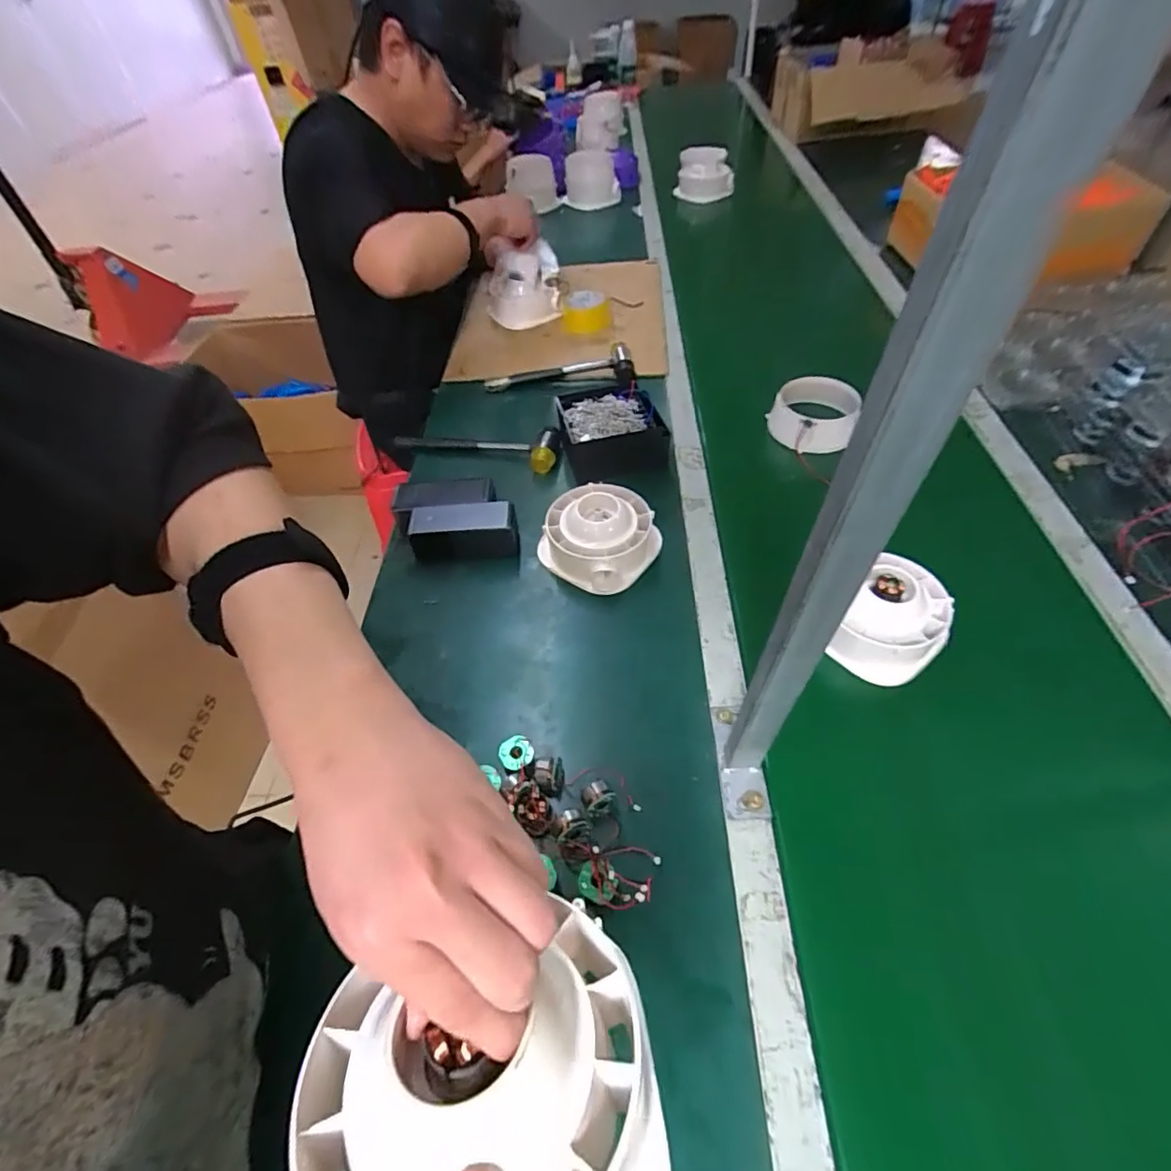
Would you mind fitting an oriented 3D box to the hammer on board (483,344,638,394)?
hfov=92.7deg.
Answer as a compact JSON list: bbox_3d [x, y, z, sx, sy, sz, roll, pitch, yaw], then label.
[{"bbox_3d":[-0.046,-0.368,0.956,0.256,0.054,0.063,-2,51,3],"label":"hammer on board"}]

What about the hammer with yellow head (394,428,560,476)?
[{"bbox_3d":[-0.166,-0.213,0.855,0.260,0.036,0.074,8,53,11],"label":"hammer with yellow head"}]

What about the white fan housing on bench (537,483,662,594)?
[{"bbox_3d":[0.014,-0.067,0.696,0.130,0.064,0.126,-2,51,3],"label":"white fan housing on bench"}]

